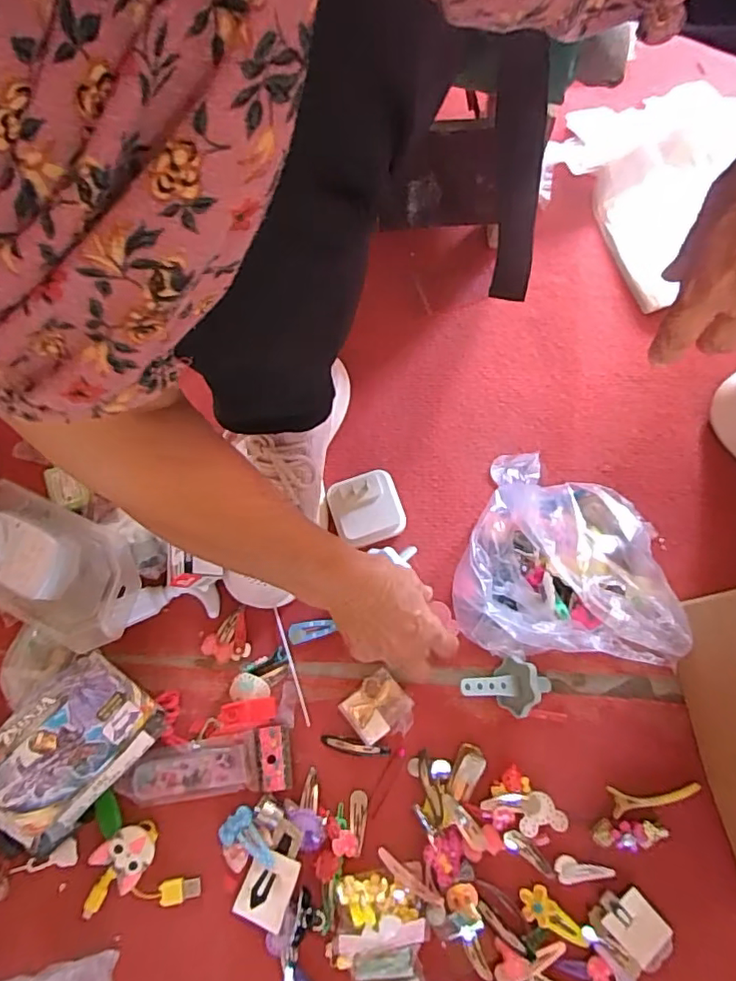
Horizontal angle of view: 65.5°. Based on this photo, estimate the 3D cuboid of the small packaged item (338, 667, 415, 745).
[{"bbox_3d":[0.010,0.187,0.488,0.052,0.008,0.052,-40,75,-9],"label":"small packaged item"}]

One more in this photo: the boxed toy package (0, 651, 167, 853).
[{"bbox_3d":[-0.234,0.203,0.446,0.092,0.029,0.124,34,52,10],"label":"boxed toy package"}]

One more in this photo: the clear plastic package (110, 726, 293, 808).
[{"bbox_3d":[-0.134,0.229,0.473,0.137,0.006,0.049,-6,73,1],"label":"clear plastic package"}]

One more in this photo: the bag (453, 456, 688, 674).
[{"bbox_3d":[0.165,0.046,0.476,0.159,0.100,0.178,9,74,6],"label":"bag"}]

